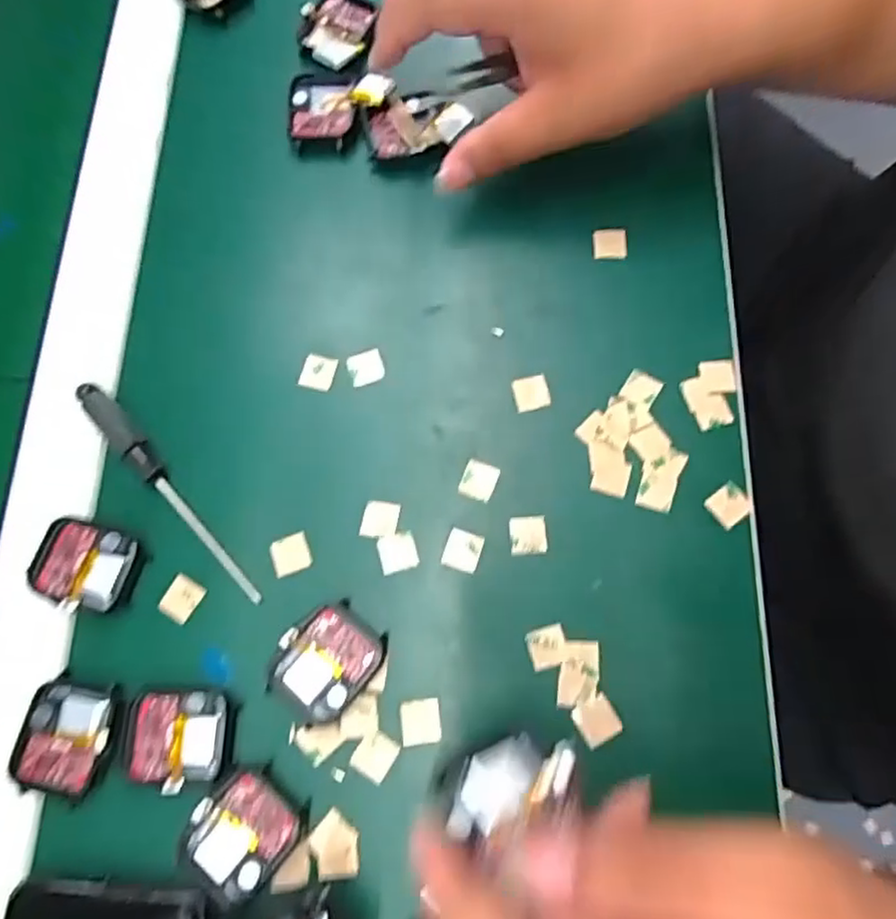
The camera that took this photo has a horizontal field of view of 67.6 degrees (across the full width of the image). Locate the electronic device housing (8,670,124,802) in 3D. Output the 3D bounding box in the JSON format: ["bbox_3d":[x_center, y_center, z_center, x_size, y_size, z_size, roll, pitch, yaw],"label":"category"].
[{"bbox_3d":[-0.155,0.113,0.274,0.038,0.004,0.043,12,73,6],"label":"electronic device housing"}]

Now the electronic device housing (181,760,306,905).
[{"bbox_3d":[-0.081,0.147,0.262,0.037,0.005,0.043,42,78,13],"label":"electronic device housing"}]

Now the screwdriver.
[{"bbox_3d":[-0.126,0.013,0.304,0.130,0.010,0.014,43,78,14],"label":"screwdriver"}]

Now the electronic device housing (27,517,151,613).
[{"bbox_3d":[-0.159,0.047,0.296,0.045,0.007,0.037,16,73,7],"label":"electronic device housing"}]

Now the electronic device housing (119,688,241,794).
[{"bbox_3d":[-0.110,0.113,0.272,0.043,0.006,0.036,2,72,3],"label":"electronic device housing"}]

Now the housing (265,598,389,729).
[{"bbox_3d":[-0.051,0.085,0.280,0.037,0.010,0.046,38,77,13],"label":"housing"}]

